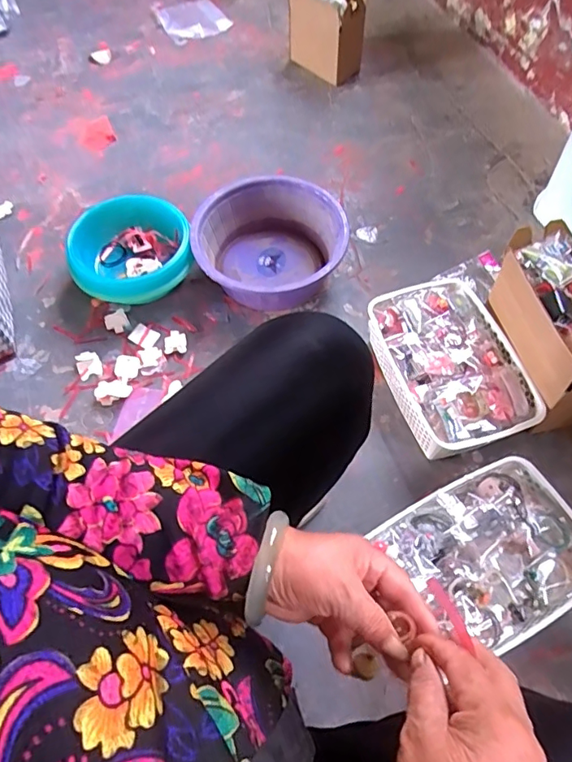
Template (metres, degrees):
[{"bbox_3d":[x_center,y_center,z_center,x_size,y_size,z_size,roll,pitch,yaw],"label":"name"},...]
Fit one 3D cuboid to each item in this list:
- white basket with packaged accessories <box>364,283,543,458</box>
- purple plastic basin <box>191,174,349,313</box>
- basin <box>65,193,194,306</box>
[{"bbox_3d":[0.272,-0.020,0.847,0.202,0.099,0.292,-17,60,-7],"label":"white basket with packaged accessories"},{"bbox_3d":[-0.031,-0.259,0.965,0.272,0.113,0.255,-1,59,2],"label":"purple plastic basin"},{"bbox_3d":[-0.290,-0.234,0.971,0.221,0.126,0.199,-11,59,-4],"label":"basin"}]

